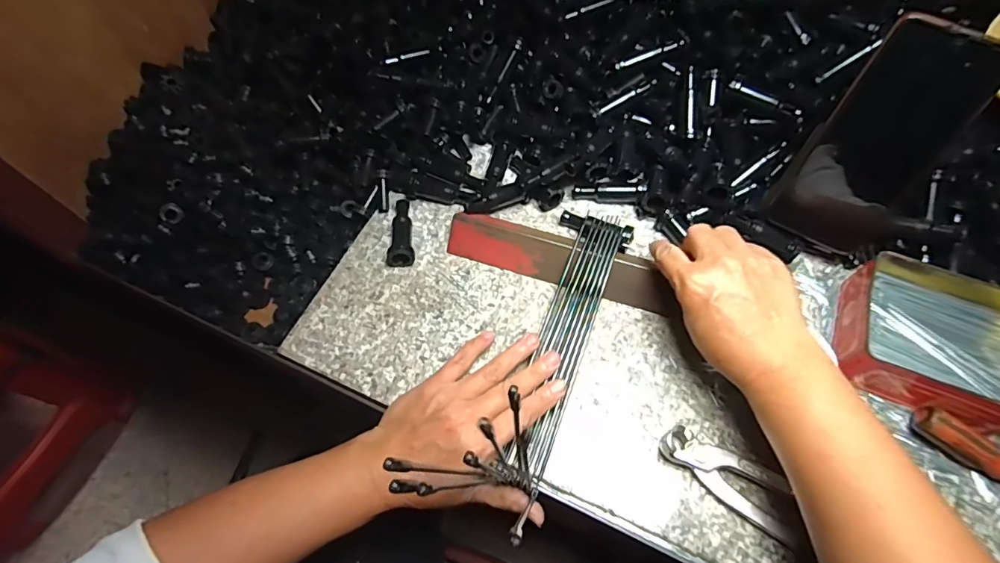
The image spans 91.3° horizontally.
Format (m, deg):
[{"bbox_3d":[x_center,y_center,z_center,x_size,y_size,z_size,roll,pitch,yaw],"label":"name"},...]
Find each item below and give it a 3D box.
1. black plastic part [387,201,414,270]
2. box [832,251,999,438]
[{"bbox_3d":[-0.092,-0.047,0.447,0.022,0.017,0.069,-7,62,-2],"label":"black plastic part"},{"bbox_3d":[0.330,0.043,0.366,0.125,0.035,0.104,20,64,12],"label":"box"}]

